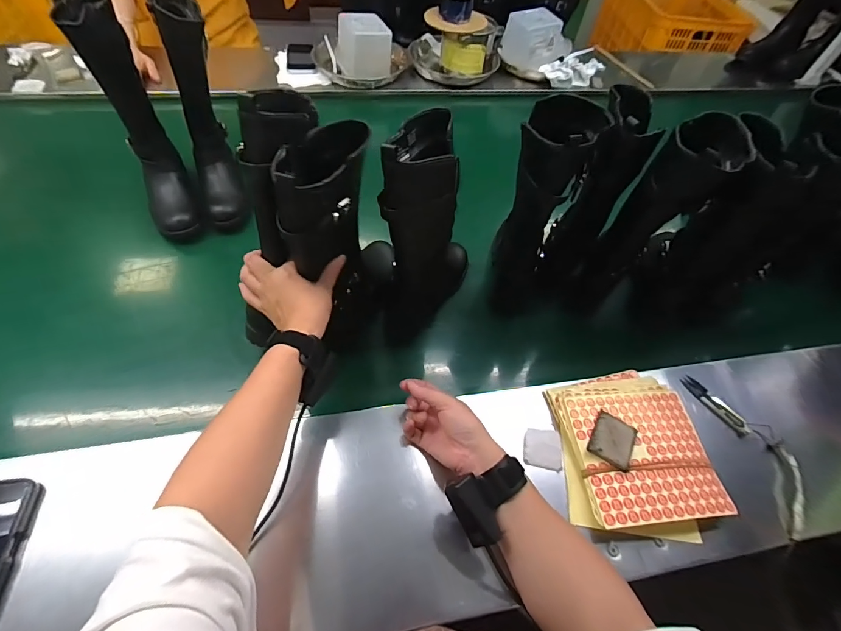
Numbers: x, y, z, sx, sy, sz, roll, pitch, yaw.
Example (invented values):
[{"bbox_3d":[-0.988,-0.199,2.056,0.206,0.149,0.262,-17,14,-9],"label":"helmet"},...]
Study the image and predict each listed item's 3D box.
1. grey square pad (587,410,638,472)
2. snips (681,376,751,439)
[{"bbox_3d":[0.249,0.159,0.509,0.053,0.012,0.063,28,58,13],"label":"grey square pad"},{"bbox_3d":[0.438,0.133,0.589,0.022,0.017,0.104,-32,64,-23],"label":"snips"}]

